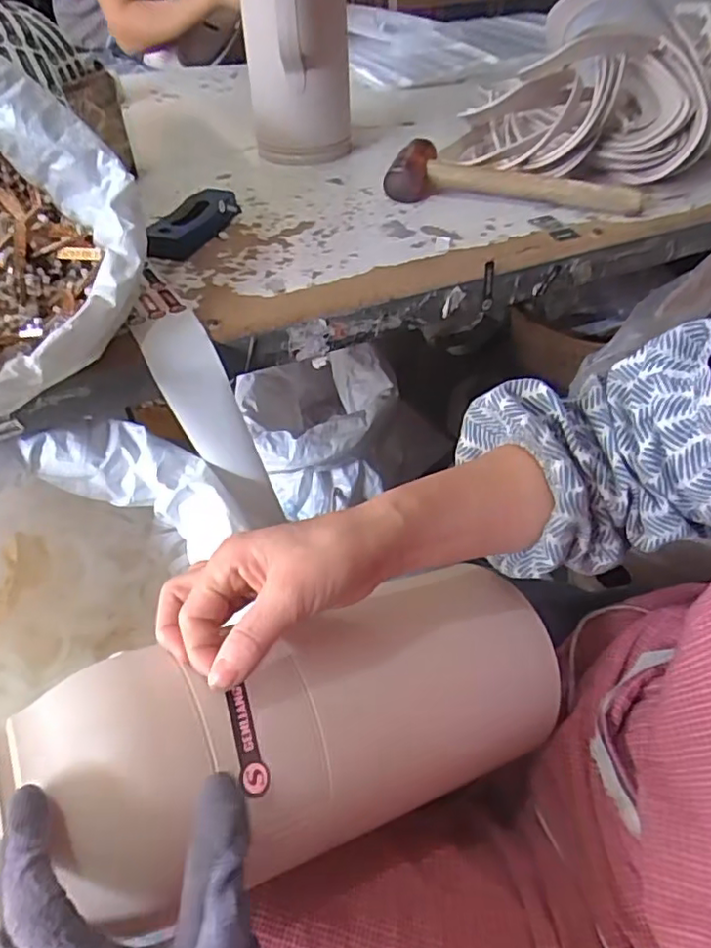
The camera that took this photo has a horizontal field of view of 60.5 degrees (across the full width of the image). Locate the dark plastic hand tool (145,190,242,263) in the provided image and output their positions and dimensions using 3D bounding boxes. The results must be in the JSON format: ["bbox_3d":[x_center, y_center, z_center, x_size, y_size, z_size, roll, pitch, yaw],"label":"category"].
[{"bbox_3d":[-0.176,-0.281,0.676,0.051,0.023,0.147,10,46,9],"label":"dark plastic hand tool"}]

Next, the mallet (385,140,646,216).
[{"bbox_3d":[0.188,-0.348,0.720,0.291,0.042,0.067,13,47,12],"label":"mallet"}]

